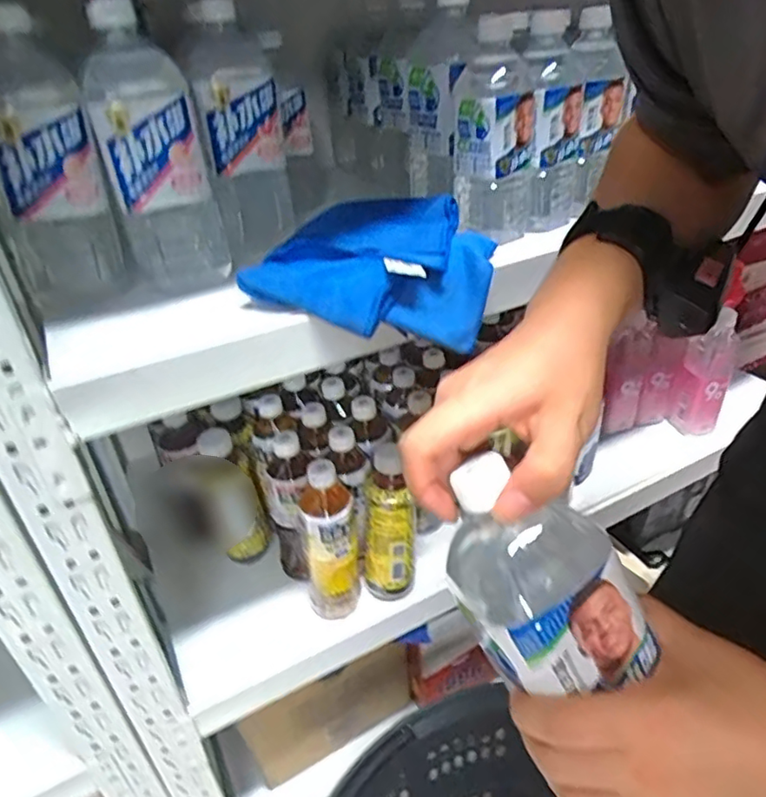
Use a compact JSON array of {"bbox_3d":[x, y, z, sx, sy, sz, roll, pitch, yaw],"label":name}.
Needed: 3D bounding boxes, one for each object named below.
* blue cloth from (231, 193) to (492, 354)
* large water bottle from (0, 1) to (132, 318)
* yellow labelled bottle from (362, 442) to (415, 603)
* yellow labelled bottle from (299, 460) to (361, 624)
[{"bbox_3d":[-0.004,-0.113,0.545,0.191,0.080,0.205,9,35,21],"label":"blue cloth"},{"bbox_3d":[-0.284,-0.186,0.498,0.085,0.223,0.105,-17,35,-19],"label":"large water bottle"},{"bbox_3d":[0.005,0.159,0.716,0.068,0.199,0.059,-6,32,-2],"label":"yellow labelled bottle"},{"bbox_3d":[-0.063,0.166,0.697,0.069,0.214,0.071,-7,32,-4],"label":"yellow labelled bottle"}]

